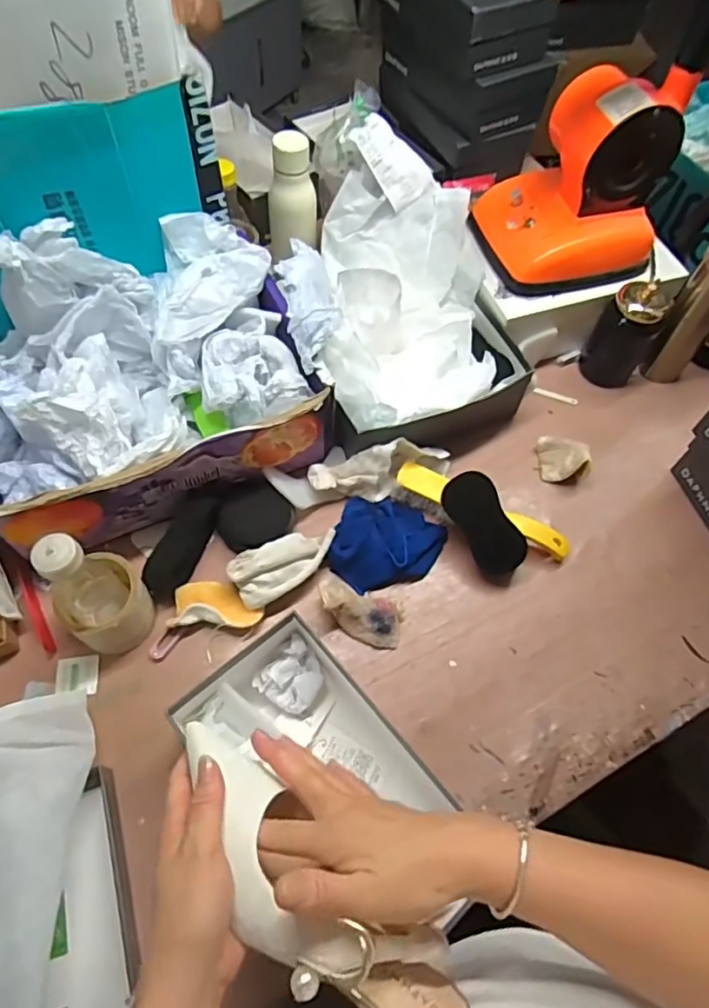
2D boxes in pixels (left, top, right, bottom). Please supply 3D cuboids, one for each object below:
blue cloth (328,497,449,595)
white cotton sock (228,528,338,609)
[{"bbox_3d":[0.039,0.048,0.728,0.126,0.032,0.121,20,62,8],"label":"blue cloth"},{"bbox_3d":[-0.079,0.068,0.689,0.124,0.024,0.060,-26,65,-16],"label":"white cotton sock"}]

